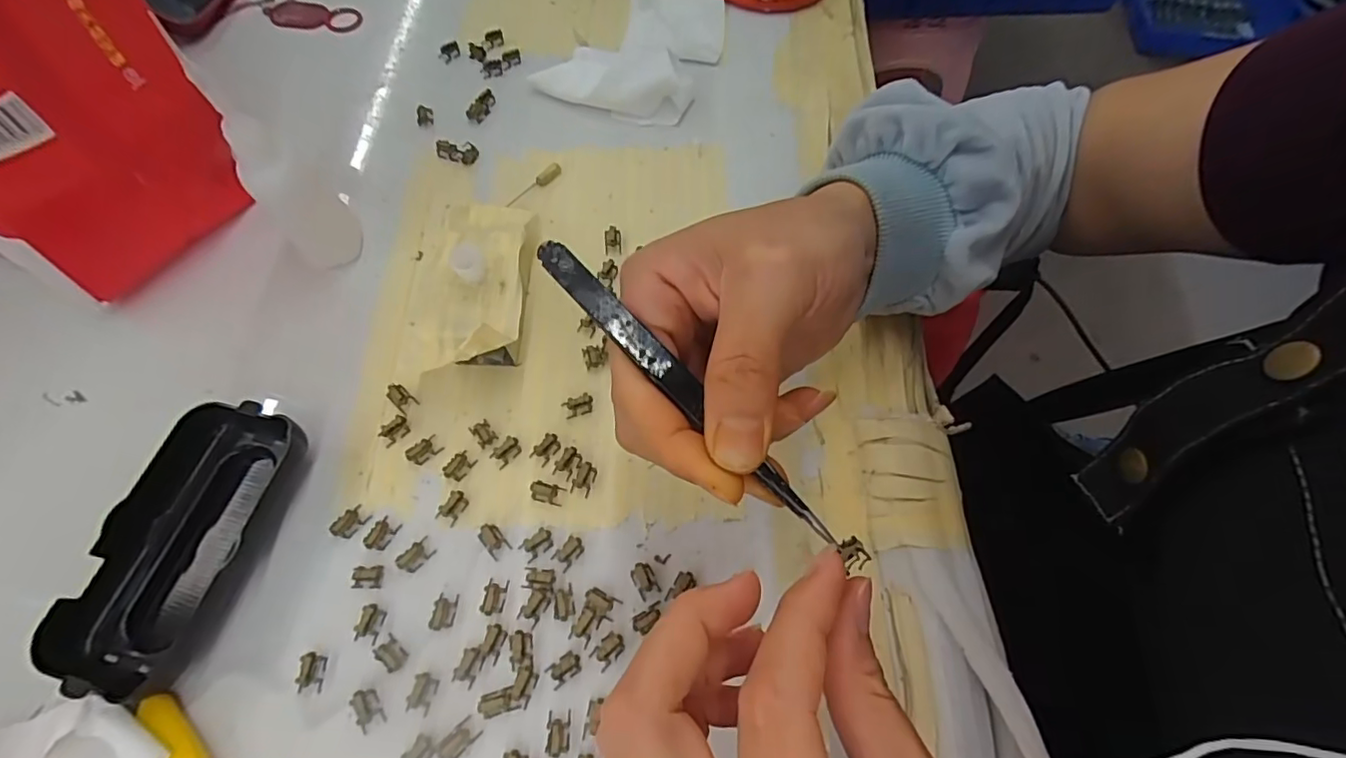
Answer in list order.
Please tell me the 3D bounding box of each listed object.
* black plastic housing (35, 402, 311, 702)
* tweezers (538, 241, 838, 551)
[{"bbox_3d":[-0.201,0.064,0.239,0.050,0.026,0.109,16,65,7],"label":"black plastic housing"},{"bbox_3d":[0.004,0.003,0.179,0.125,0.004,0.009,45,71,5],"label":"tweezers"}]

